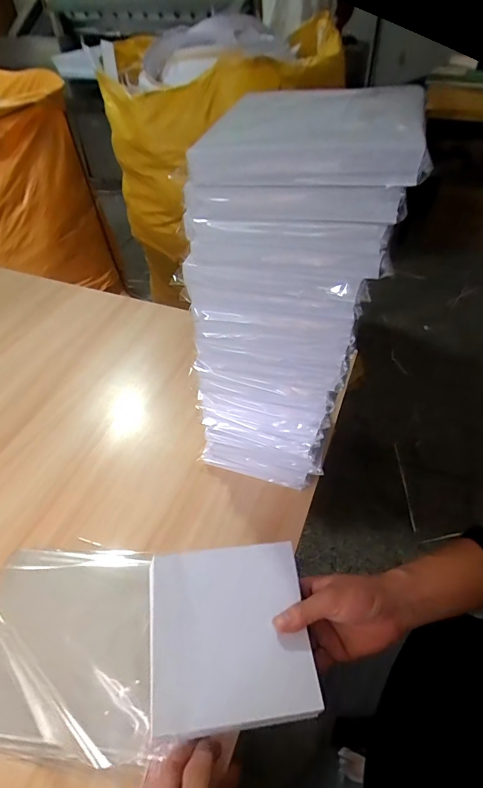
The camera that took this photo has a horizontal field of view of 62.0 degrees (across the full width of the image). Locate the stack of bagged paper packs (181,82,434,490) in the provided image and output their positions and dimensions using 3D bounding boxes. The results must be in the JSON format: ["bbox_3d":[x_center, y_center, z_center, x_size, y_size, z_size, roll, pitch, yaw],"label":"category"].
[{"bbox_3d":[0.042,-0.058,0.425,0.169,0.420,0.114,15,49,15],"label":"stack of bagged paper packs"}]

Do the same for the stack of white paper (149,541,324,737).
[{"bbox_3d":[-0.011,0.227,0.390,0.150,0.008,0.148,-1,53,-10],"label":"stack of white paper"}]

